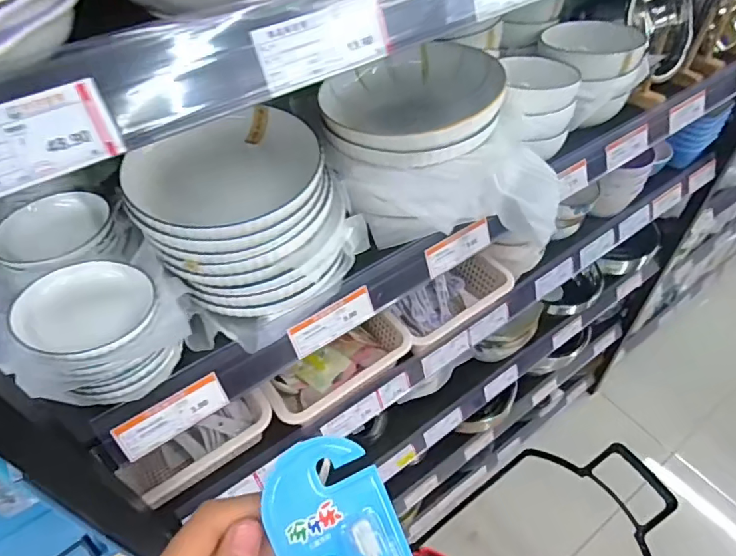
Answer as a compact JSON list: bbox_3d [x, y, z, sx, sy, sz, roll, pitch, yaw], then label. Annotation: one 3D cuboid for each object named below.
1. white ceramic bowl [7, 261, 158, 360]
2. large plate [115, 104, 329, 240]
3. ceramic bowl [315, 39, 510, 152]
[{"bbox_3d":[-0.234,0.024,0.410,0.105,0.023,0.098,1,58,-1],"label":"white ceramic bowl"},{"bbox_3d":[-0.126,-0.098,0.455,0.175,0.024,0.156,-33,54,-24],"label":"large plate"},{"bbox_3d":[0.051,-0.198,0.551,0.195,0.040,0.181,-1,48,2],"label":"ceramic bowl"}]

